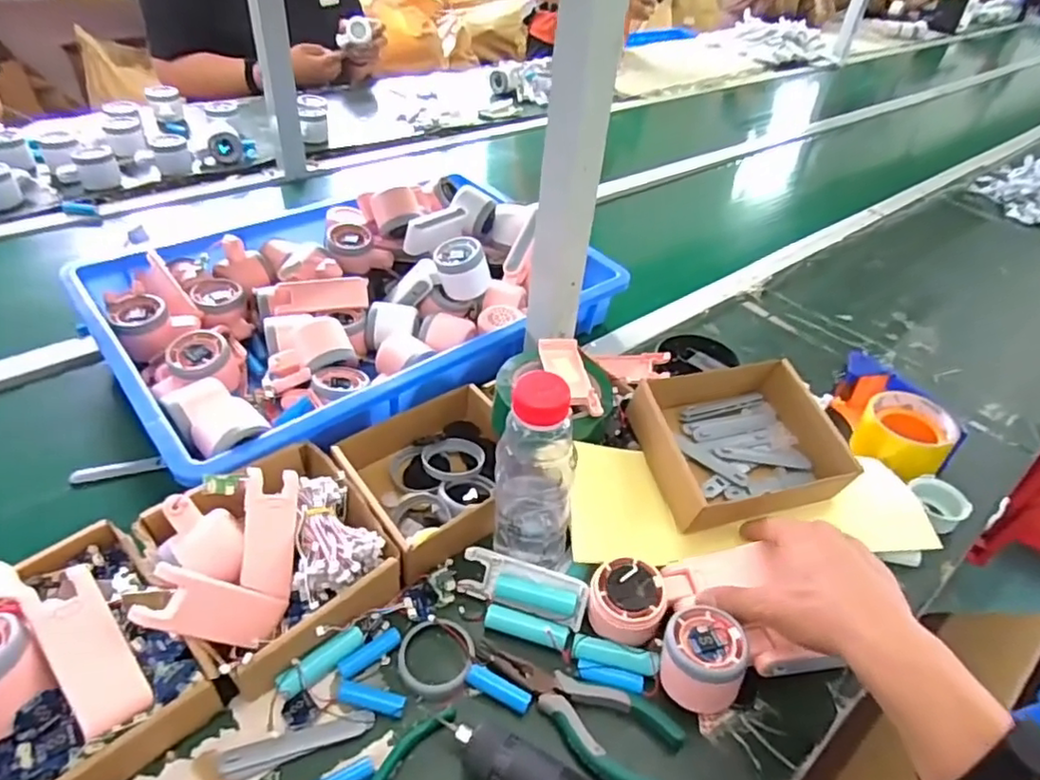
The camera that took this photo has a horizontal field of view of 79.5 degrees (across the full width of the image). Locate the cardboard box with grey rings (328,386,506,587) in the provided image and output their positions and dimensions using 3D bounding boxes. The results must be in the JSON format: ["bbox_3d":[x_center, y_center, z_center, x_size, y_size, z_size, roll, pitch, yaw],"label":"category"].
[{"bbox_3d":[-0.073,0.076,0.590,0.167,0.052,0.162,-22,49,-29],"label":"cardboard box with grey rings"}]

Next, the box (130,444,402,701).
[{"bbox_3d":[-0.198,0.130,0.489,0.170,0.084,0.162,-27,51,-32],"label":"box"}]

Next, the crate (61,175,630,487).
[{"bbox_3d":[-0.193,-0.115,0.744,0.525,0.110,0.365,-30,53,-34],"label":"crate"}]

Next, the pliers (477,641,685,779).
[{"bbox_3d":[0.038,0.225,0.453,0.151,0.025,0.060,29,46,24],"label":"pliers"}]

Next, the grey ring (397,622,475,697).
[{"bbox_3d":[-0.064,0.204,0.480,0.058,0.011,0.054,4,41,-3],"label":"grey ring"}]

